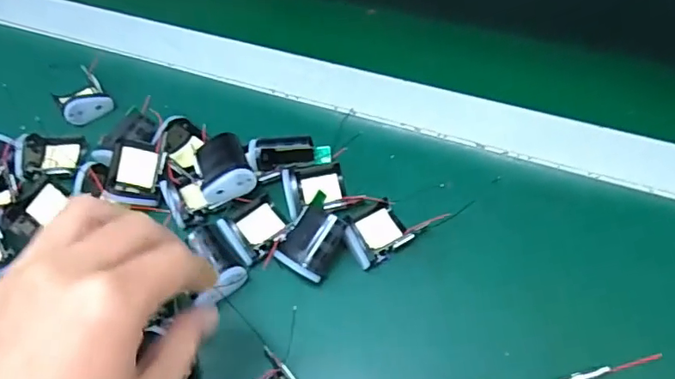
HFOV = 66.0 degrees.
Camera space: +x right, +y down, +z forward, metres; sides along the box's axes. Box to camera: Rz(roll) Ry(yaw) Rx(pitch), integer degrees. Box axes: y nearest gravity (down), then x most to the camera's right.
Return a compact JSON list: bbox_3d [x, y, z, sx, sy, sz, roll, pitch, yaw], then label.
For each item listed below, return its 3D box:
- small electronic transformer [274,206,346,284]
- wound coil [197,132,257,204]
[{"bbox_3d":[-0.016,0.033,0.327,0.028,0.023,0.042,31,85,-15],"label":"small electronic transformer"},{"bbox_3d":[-0.077,-0.015,0.358,0.035,0.024,0.047,-16,57,-7],"label":"wound coil"}]

